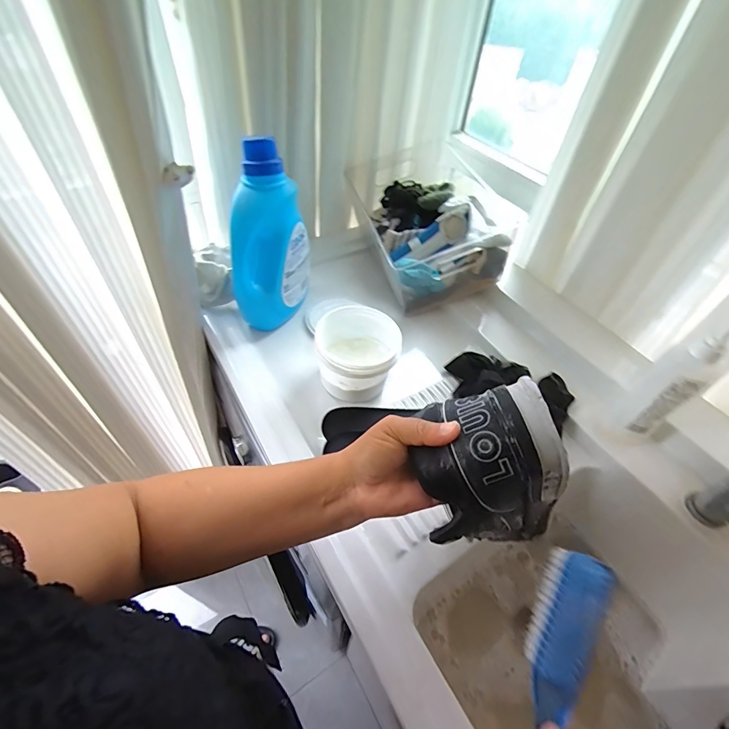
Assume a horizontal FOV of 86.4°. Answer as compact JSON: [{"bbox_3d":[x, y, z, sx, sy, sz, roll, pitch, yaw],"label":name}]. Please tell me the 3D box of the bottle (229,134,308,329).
[{"bbox_3d":[-0.158,-0.190,0.630,0.088,0.270,0.109,16,50,9],"label":"bottle"}]

